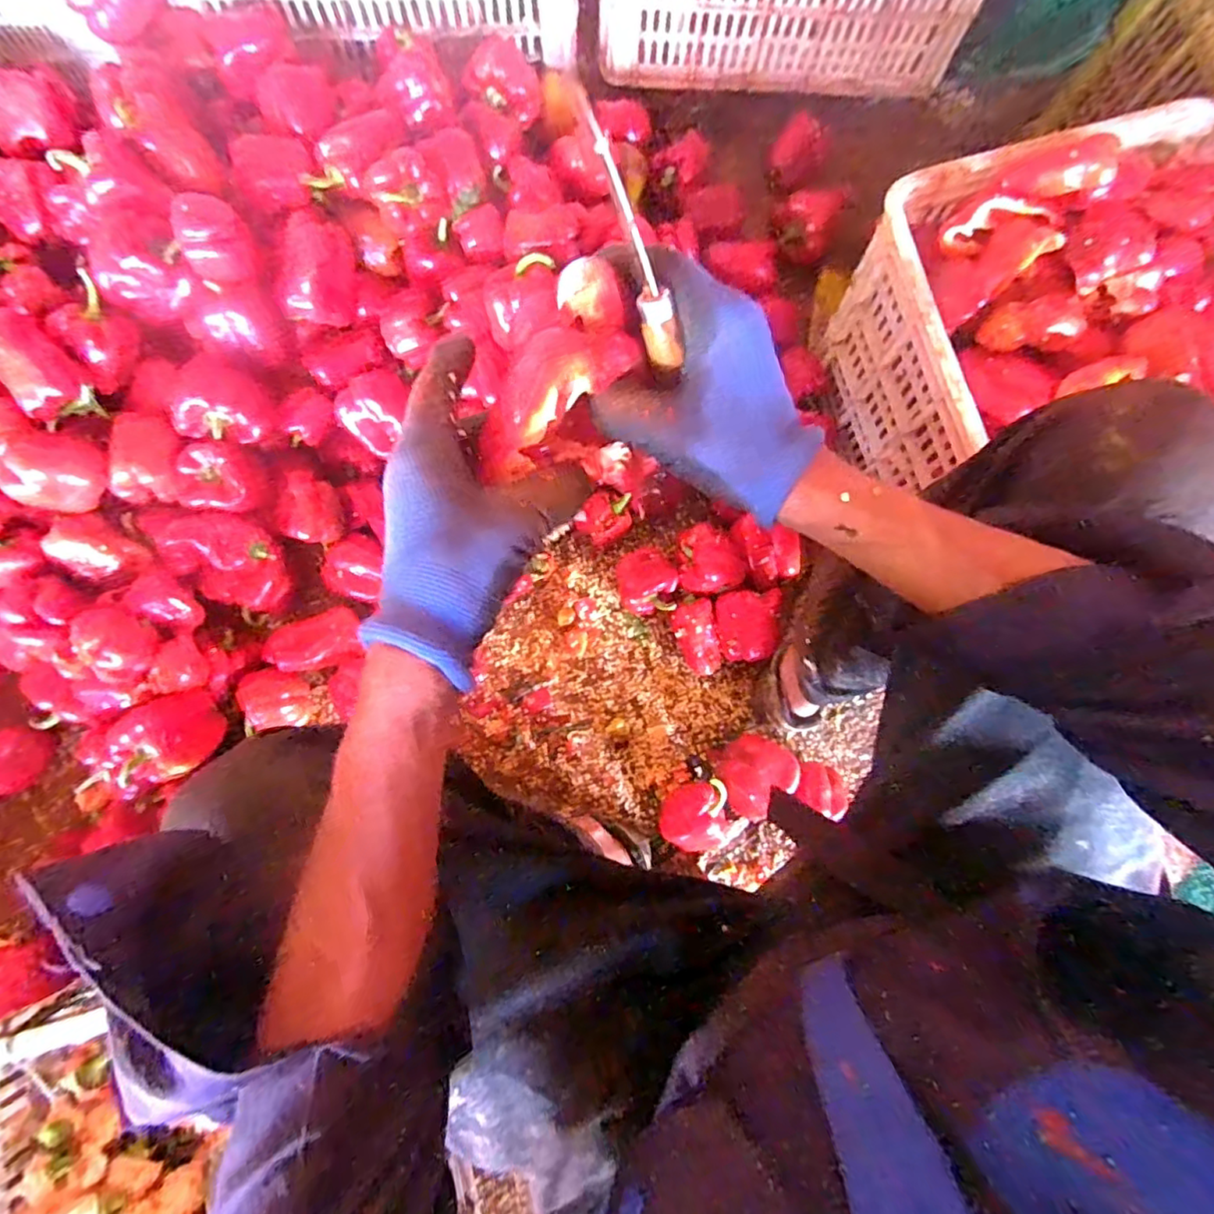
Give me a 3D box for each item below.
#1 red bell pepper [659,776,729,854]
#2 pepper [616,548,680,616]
[{"bbox_3d":[0.108,0.254,0.739,0.080,0.066,0.083,0,80,-1],"label":"red bell pepper"},{"bbox_3d":[0.052,-0.030,0.781,0.073,0.055,0.078,0,80,-1],"label":"pepper"}]

